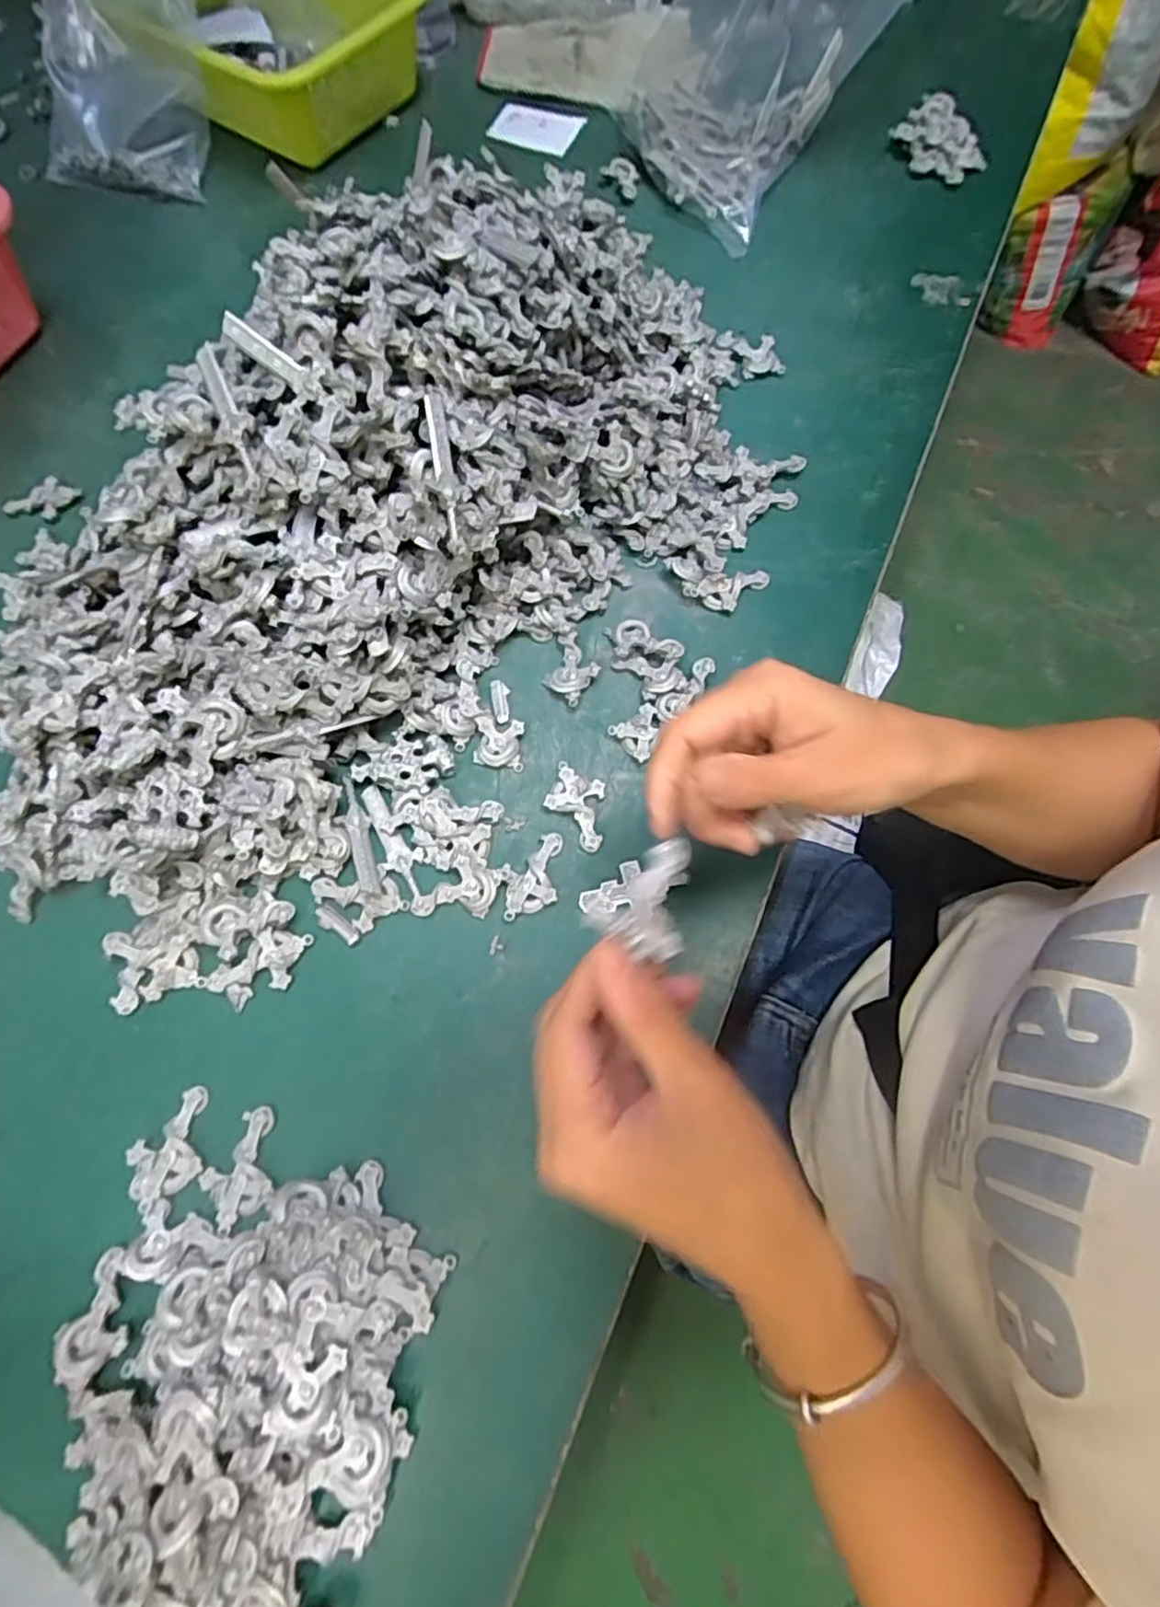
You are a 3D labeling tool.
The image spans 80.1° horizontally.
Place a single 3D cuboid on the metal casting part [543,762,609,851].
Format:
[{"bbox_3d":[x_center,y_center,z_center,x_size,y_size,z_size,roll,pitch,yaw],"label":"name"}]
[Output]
[{"bbox_3d":[-0.001,0.002,0.378,0.035,0.008,0.041,18,71,8],"label":"metal casting part"}]

